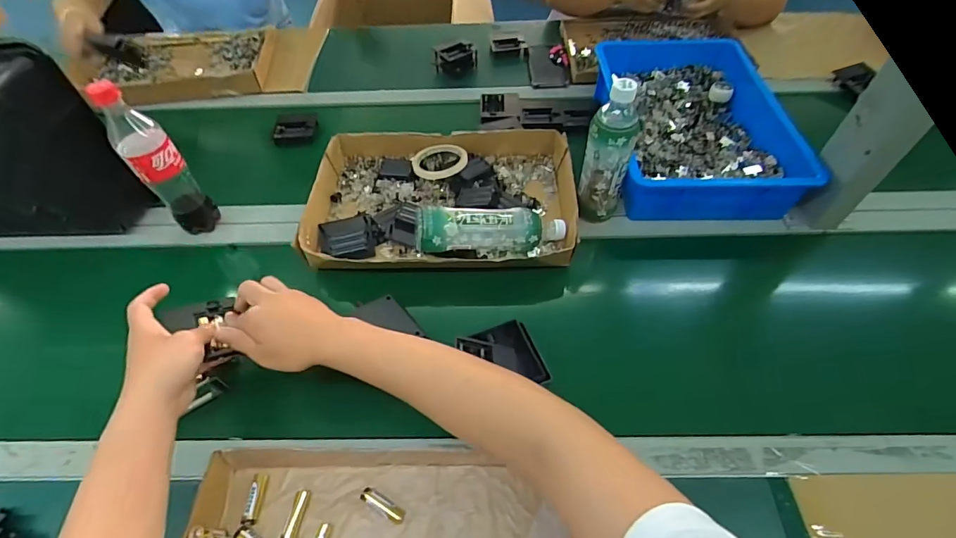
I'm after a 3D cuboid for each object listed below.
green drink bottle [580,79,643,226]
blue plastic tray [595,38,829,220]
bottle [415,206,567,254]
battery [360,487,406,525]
[{"bbox_3d":[0.184,-0.158,0.613,0.063,0.213,0.058,13,55,12],"label":"green drink bottle"},{"bbox_3d":[0.374,-0.260,0.762,0.281,0.082,0.411,0,54,2],"label":"blue plastic tray"},{"bbox_3d":[0.018,-0.060,0.636,0.220,0.069,0.076,-1,52,-17],"label":"bottle"},{"bbox_3d":[-0.100,0.246,0.454,0.051,0.013,0.016,24,58,18],"label":"battery"}]

